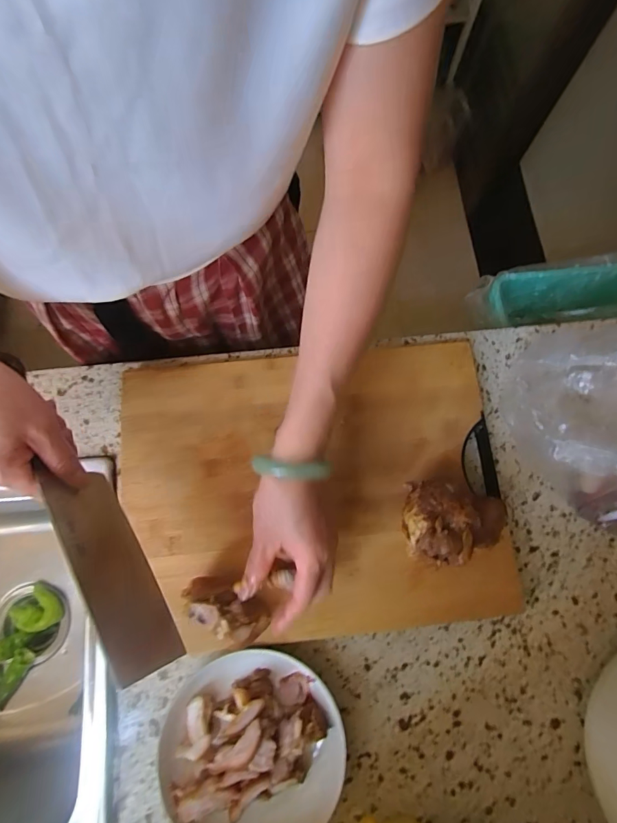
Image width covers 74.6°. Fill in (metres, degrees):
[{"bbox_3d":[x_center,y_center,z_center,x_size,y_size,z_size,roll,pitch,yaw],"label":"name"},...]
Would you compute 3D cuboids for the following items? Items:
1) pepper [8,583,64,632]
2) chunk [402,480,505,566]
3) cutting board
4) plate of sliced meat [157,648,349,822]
[{"bbox_3d":[-0.404,0.297,0.602,0.065,0.027,0.059,41,80,10],"label":"pepper"},{"bbox_3d":[0.138,0.109,0.389,0.094,0.060,0.077,8,77,3],"label":"chunk"},{"bbox_3d":[0.004,0.079,0.433,0.385,0.035,0.295,-6,76,-3],"label":"cutting board"},{"bbox_3d":[-0.050,0.311,0.374,0.158,0.036,0.152,0,76,-1],"label":"plate of sliced meat"}]

